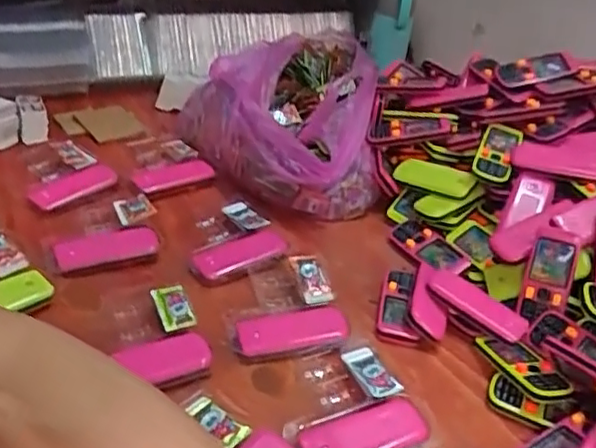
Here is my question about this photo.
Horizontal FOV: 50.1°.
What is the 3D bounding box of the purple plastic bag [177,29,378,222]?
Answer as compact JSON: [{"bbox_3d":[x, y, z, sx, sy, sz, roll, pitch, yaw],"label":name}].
[{"bbox_3d":[-0.029,-0.158,0.878,0.258,0.122,0.357,6,33,-3],"label":"purple plastic bag"}]

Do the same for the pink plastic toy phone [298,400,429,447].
[{"bbox_3d":[0.054,0.172,0.513,0.104,0.016,0.042,-9,37,-24],"label":"pink plastic toy phone"}]

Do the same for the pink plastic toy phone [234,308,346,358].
[{"bbox_3d":[-0.004,0.101,0.601,0.104,0.015,0.046,-6,36,-20],"label":"pink plastic toy phone"}]

